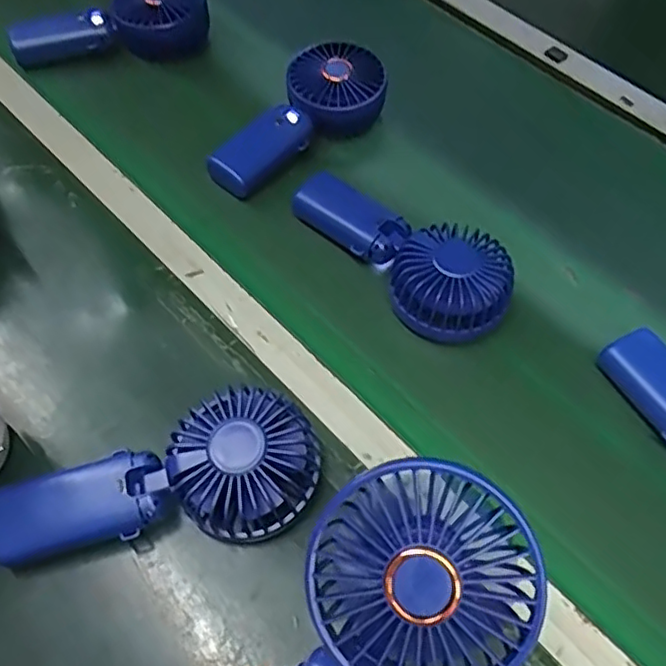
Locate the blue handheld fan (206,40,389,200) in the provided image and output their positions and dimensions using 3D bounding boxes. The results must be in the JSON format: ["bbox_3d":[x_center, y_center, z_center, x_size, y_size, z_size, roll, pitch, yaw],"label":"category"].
[{"bbox_3d":[-0.032,-0.189,0.549,0.079,0.048,0.181,40,64,20],"label":"blue handheld fan"}]

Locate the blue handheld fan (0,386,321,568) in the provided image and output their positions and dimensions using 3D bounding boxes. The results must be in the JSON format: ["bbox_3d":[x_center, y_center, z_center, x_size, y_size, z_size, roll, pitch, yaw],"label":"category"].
[{"bbox_3d":[-0.101,0.085,0.360,0.179,0.050,0.080,-10,59,-10],"label":"blue handheld fan"}]

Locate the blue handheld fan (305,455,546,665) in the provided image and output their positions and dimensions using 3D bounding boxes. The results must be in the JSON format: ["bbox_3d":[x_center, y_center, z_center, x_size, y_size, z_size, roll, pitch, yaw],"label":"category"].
[{"bbox_3d":[0.010,0.136,0.246,0.083,0.043,0.178,35,86,17],"label":"blue handheld fan"}]

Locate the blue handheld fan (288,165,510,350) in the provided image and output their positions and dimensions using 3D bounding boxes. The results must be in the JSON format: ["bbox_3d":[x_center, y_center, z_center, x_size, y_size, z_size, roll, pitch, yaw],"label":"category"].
[{"bbox_3d":[0.052,-0.060,0.487,0.178,0.059,0.083,40,64,19],"label":"blue handheld fan"}]

